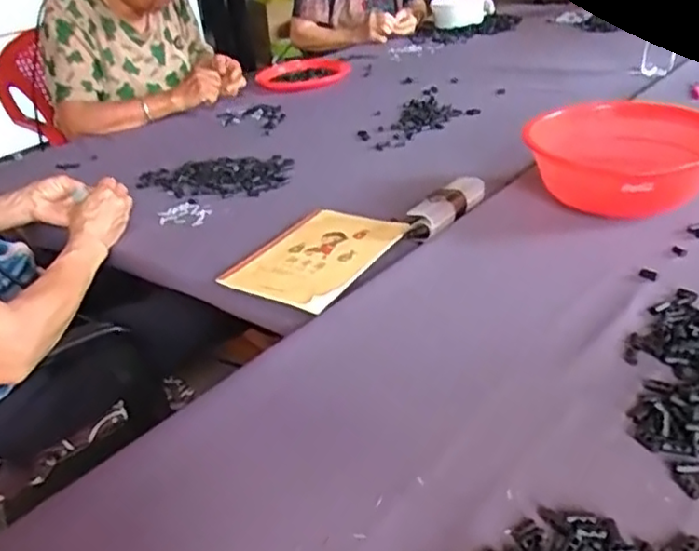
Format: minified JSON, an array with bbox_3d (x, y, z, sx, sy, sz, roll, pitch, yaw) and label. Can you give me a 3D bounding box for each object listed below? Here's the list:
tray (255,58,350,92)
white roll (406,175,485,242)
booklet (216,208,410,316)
[{"bbox_3d":[-0.114,-0.512,1.611,0.229,0.020,0.223,-10,30,-6],"label":"tray"},{"bbox_3d":[0.126,-0.092,0.819,0.040,0.030,0.155,14,35,31],"label":"white roll"},{"bbox_3d":[-0.039,-0.028,0.780,0.151,0.008,0.218,12,34,29],"label":"booklet"}]

